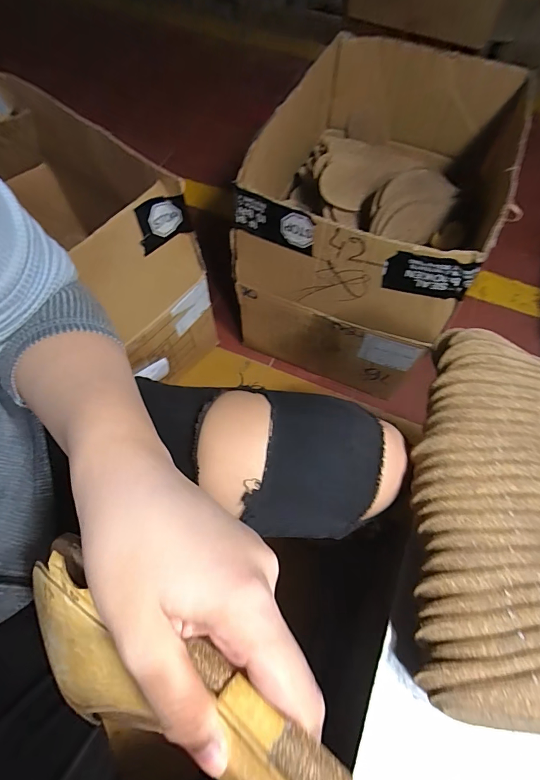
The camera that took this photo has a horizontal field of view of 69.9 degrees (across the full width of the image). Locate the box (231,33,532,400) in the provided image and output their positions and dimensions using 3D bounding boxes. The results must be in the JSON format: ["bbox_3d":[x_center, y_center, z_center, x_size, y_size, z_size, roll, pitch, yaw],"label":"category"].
[{"bbox_3d":[0.198,-0.354,0.783,0.404,0.372,0.550,22,67,10],"label":"box"}]

